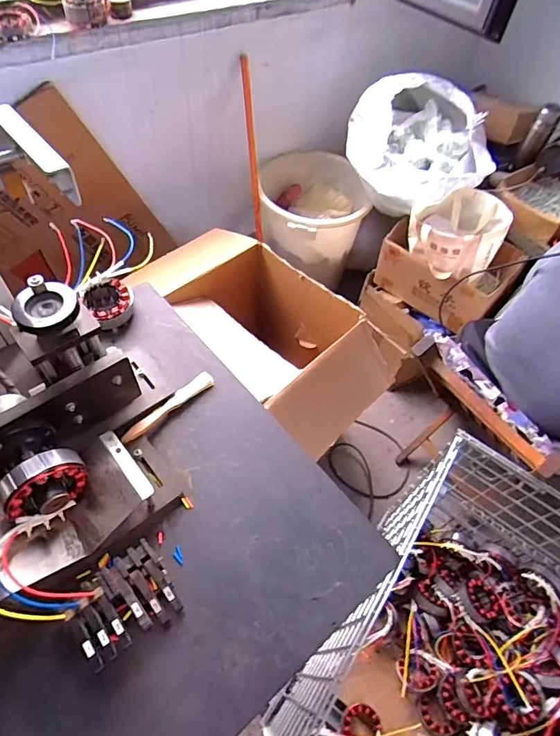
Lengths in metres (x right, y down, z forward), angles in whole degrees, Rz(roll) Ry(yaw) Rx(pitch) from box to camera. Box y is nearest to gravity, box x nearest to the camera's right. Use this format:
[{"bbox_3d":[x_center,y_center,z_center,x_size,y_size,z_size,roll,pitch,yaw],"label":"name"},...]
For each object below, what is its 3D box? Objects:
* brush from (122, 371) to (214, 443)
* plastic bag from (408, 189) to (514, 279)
[{"bbox_3d":[-0.158,0.052,0.629,0.023,0.018,0.155,40,61,20],"label":"brush"},{"bbox_3d":[0.507,-0.383,1.303,0.253,0.203,0.181,25,57,12],"label":"plastic bag"}]

